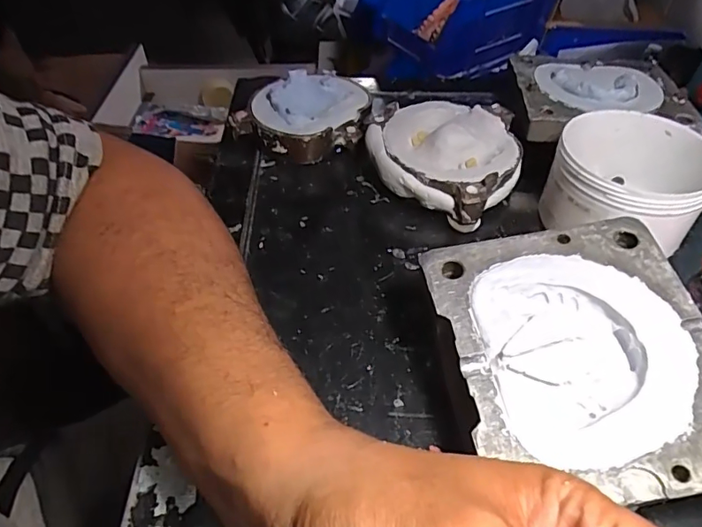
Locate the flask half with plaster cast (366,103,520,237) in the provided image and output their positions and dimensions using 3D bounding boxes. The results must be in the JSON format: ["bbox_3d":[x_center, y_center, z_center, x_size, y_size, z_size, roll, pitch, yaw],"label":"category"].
[{"bbox_3d":[0.066,-0.080,0.377,0.112,0.038,0.101,26,51,22],"label":"flask half with plaster cast"}]

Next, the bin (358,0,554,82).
[{"bbox_3d":[0.128,-0.263,0.541,0.182,0.085,0.093,-23,51,-21],"label":"bin"}]

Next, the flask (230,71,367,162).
[{"bbox_3d":[-0.034,-0.119,0.414,0.085,0.038,0.092,0,46,0],"label":"flask"}]

